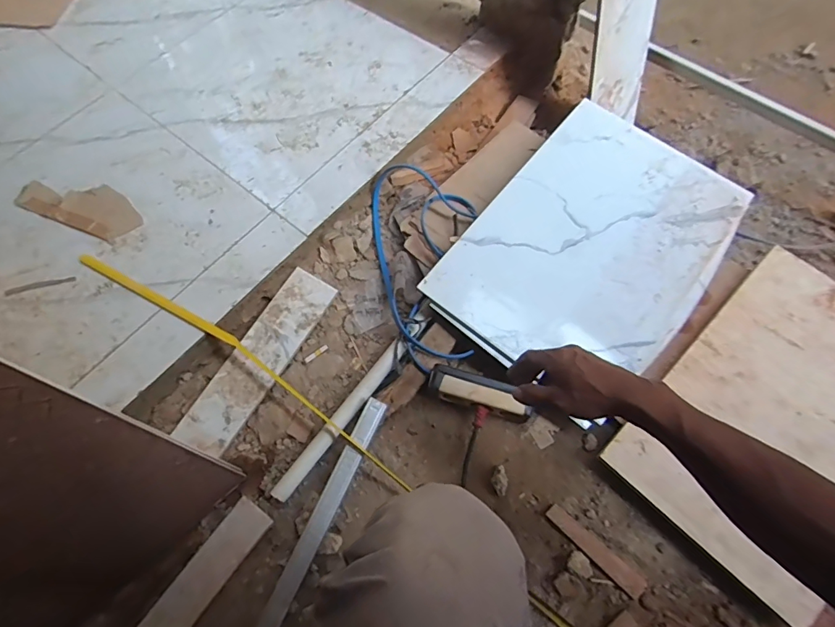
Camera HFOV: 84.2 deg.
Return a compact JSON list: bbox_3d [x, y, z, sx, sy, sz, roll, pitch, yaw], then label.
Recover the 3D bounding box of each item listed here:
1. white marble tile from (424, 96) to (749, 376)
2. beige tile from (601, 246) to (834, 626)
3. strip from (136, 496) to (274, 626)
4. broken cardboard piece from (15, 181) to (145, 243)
[{"bbox_3d":[0.294,-0.123,0.762,0.341,0.016,0.488,37,72,12],"label":"white marble tile"},{"bbox_3d":[0.522,0.135,0.646,0.451,0.020,0.288,-42,69,-17],"label":"beige tile"},{"bbox_3d":[-0.345,0.426,0.590,0.066,0.013,0.394,33,69,17],"label":"strip"},{"bbox_3d":[-0.604,-0.196,0.832,0.243,0.004,0.094,21,70,11],"label":"broken cardboard piece"}]

